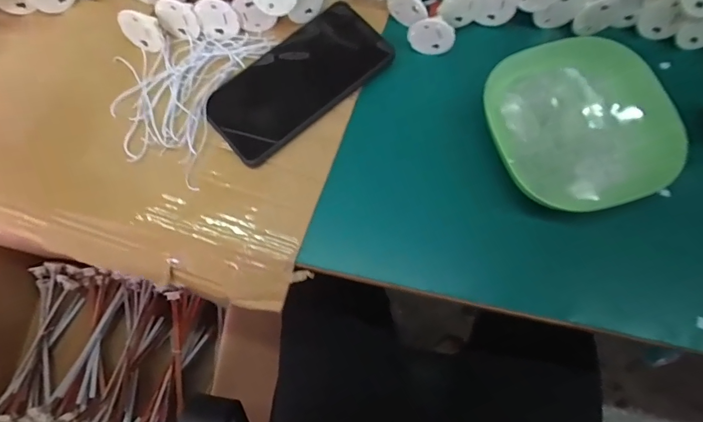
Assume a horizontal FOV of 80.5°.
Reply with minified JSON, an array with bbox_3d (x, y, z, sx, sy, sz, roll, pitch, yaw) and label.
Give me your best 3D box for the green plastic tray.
[{"bbox_3d":[0.186,-0.070,0.339,0.127,0.032,0.137,-19,86,11],"label":"green plastic tray"}]

